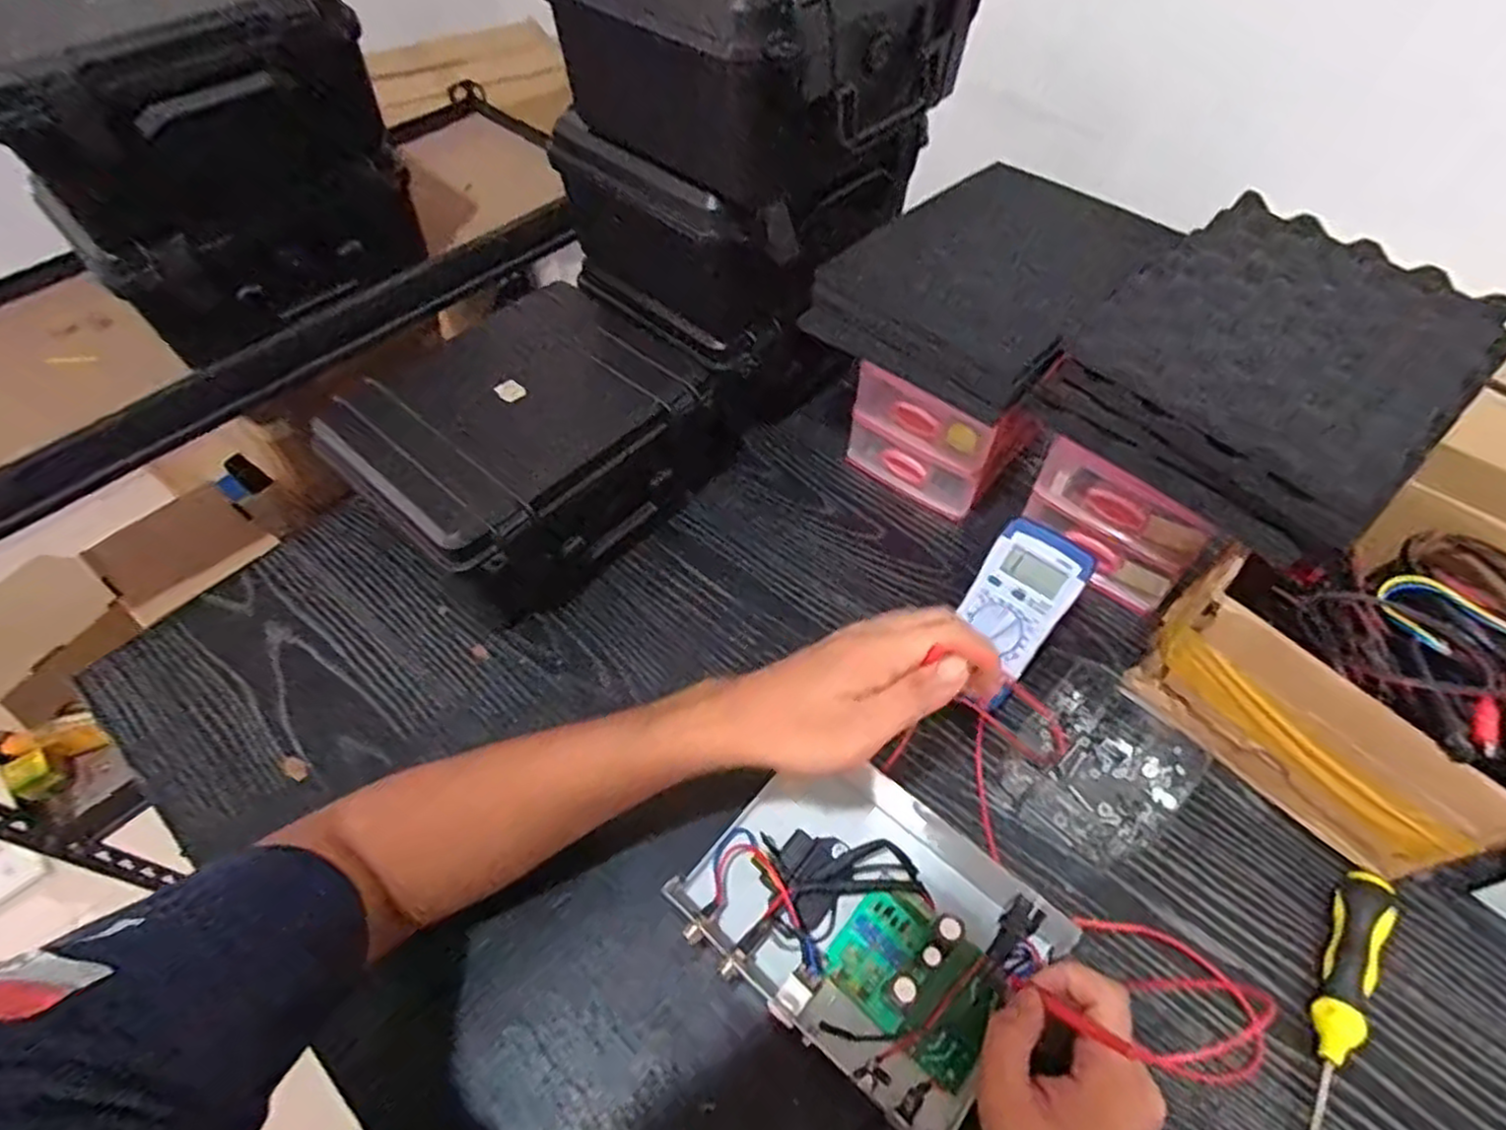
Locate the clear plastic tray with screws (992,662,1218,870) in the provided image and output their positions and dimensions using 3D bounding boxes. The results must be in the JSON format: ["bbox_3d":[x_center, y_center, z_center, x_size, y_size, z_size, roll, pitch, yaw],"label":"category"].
[{"bbox_3d":[0.249,0.143,0.529,0.107,0.019,0.130,39,63,25],"label":"clear plastic tray with screws"}]

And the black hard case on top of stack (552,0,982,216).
[{"bbox_3d":[0.011,-0.400,0.554,0.222,0.133,0.235,38,63,24],"label":"black hard case on top of stack"}]

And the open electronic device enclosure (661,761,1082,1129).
[{"bbox_3d":[0.073,0.218,0.467,0.201,0.059,0.163,33,60,20],"label":"open electronic device enclosure"}]

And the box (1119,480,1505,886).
[{"bbox_3d":[0.421,0.060,0.504,0.202,0.151,0.190,-34,60,-21],"label":"box"}]

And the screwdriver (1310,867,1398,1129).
[{"bbox_3d":[0.337,0.273,0.426,0.026,0.026,0.208,30,60,20],"label":"screwdriver"}]

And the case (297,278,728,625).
[{"bbox_3d":[-0.182,-0.108,0.658,0.220,0.116,0.294,38,63,25],"label":"case"}]

